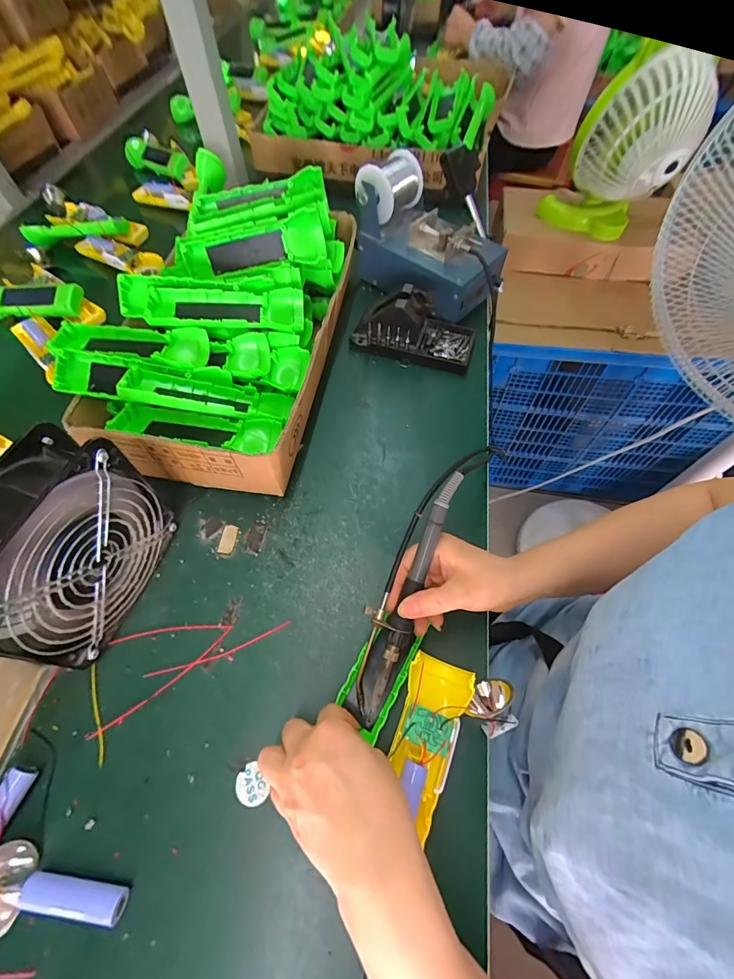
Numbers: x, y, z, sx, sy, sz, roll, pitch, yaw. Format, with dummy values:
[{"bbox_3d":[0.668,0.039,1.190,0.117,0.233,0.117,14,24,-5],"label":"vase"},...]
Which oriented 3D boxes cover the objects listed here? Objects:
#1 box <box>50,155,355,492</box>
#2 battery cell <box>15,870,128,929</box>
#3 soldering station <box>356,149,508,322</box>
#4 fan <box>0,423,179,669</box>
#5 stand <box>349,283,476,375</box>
[{"bbox_3d":[-0.179,-0.208,0.464,0.274,0.131,0.396,10,63,3],"label":"box"},{"bbox_3d":[-0.194,0.273,0.261,0.065,0.017,0.018,10,61,3],"label":"battery cell"},{"bbox_3d":[0.085,-0.354,0.543,0.207,0.119,0.126,38,66,17],"label":"soldering station"},{"bbox_3d":[-0.234,0.048,0.309,0.064,0.148,0.152,16,62,7],"label":"fan"},{"bbox_3d":[0.063,-0.217,0.510,0.159,0.074,0.077,11,61,4],"label":"stand"}]

